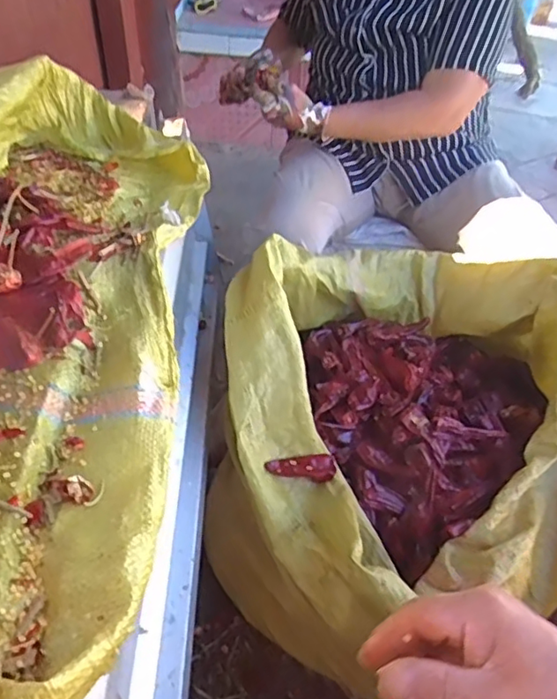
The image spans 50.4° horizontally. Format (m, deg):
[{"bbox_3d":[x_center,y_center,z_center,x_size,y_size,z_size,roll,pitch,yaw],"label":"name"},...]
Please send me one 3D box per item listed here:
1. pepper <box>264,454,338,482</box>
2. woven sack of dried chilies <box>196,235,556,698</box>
[{"bbox_3d":[0.029,0.155,0.775,0.089,0.027,0.032,9,45,3],"label":"pepper"},{"bbox_3d":[0.158,0.117,0.866,0.504,0.428,0.529,-4,46,-9],"label":"woven sack of dried chilies"}]

